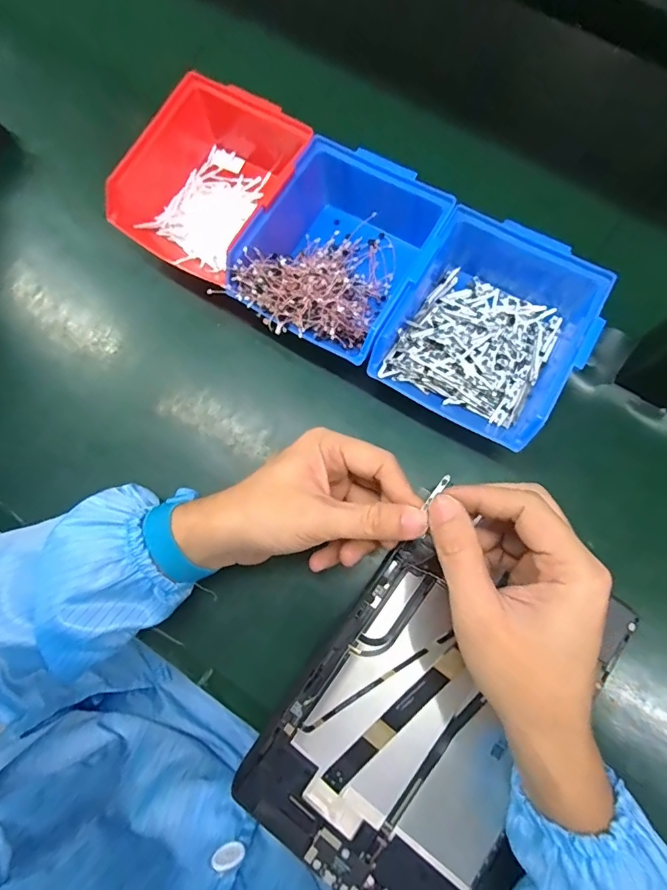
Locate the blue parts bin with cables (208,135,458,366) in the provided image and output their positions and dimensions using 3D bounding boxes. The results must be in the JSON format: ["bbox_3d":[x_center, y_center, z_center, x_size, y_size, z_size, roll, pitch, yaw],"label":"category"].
[{"bbox_3d":[0.005,-0.144,0.355,0.126,0.058,0.147,26,78,7],"label":"blue parts bin with cables"}]

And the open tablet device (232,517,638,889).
[{"bbox_3d":[0.061,0.168,0.297,0.150,0.009,0.225,36,79,9],"label":"open tablet device"}]

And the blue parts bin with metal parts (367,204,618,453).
[{"bbox_3d":[0.115,-0.089,0.349,0.126,0.072,0.155,29,78,8],"label":"blue parts bin with metal parts"}]

